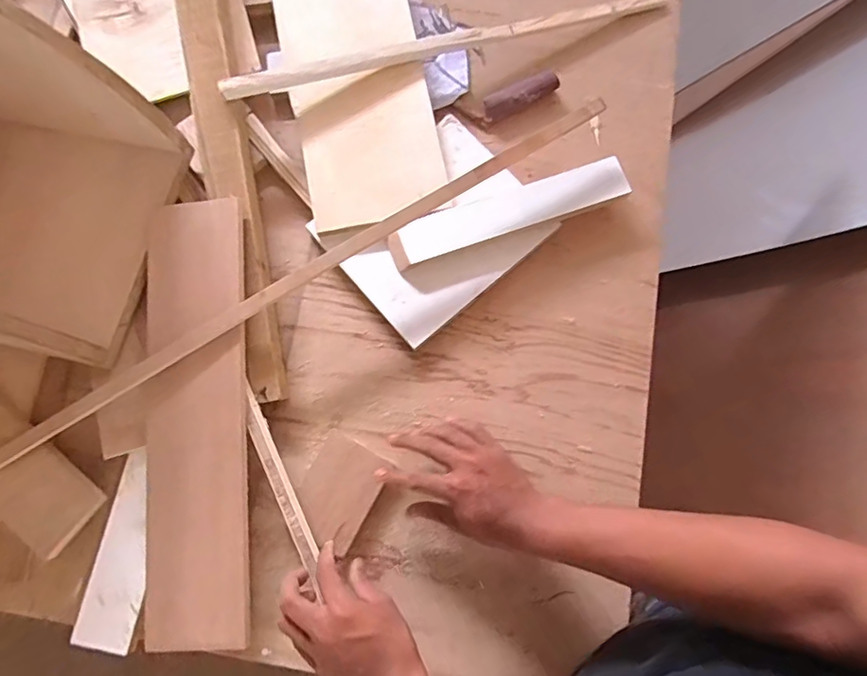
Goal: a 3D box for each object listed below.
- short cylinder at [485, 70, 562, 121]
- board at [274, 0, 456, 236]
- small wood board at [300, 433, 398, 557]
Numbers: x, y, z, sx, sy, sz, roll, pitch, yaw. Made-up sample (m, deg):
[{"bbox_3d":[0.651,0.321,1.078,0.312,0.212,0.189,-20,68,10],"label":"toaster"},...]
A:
[{"bbox_3d":[0.117,-0.320,0.733,0.104,0.032,0.024,-24,77,-5],"label":"short cylinder"},{"bbox_3d":[-0.101,-0.349,0.725,0.170,0.019,0.425,-12,79,-1],"label":"board"},{"bbox_3d":[-0.105,0.170,0.628,0.082,0.014,0.109,29,78,7],"label":"small wood board"}]

